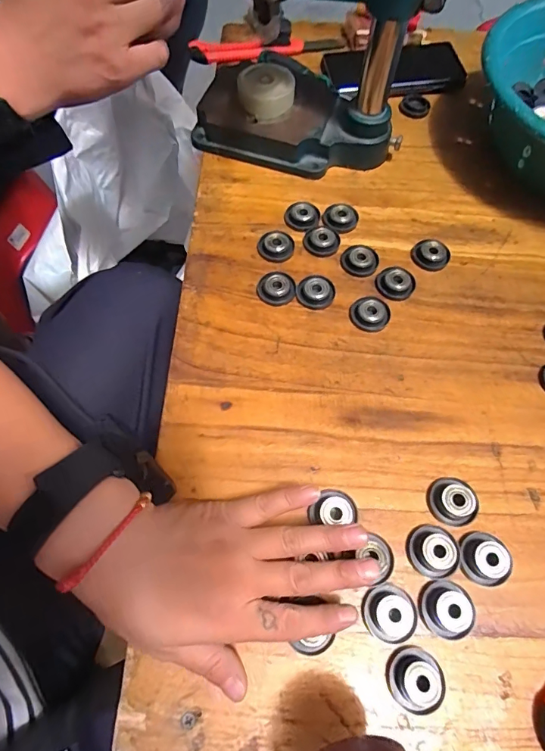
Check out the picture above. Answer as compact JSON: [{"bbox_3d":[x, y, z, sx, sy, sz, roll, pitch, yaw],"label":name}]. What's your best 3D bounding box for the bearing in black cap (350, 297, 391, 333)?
[{"bbox_3d":[0.083,-0.052,0.358,0.032,0.010,0.029,2,66,1],"label":"bearing in black cap"}]

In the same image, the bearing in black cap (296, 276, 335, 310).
[{"bbox_3d":[0.037,-0.071,0.365,0.032,0.012,0.026,-4,66,-2],"label":"bearing in black cap"}]

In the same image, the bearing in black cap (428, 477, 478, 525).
[{"bbox_3d":[0.125,0.087,0.296,0.028,0.014,0.032,-13,67,-6],"label":"bearing in black cap"}]

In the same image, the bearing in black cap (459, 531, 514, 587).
[{"bbox_3d":[0.141,0.121,0.281,0.030,0.014,0.032,10,67,4],"label":"bearing in black cap"}]

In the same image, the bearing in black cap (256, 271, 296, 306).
[{"bbox_3d":[0.003,-0.075,0.366,0.032,0.008,0.030,0,66,0],"label":"bearing in black cap"}]

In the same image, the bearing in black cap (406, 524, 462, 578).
[{"bbox_3d":[0.108,0.115,0.281,0.033,0.014,0.033,0,66,0],"label":"bearing in black cap"}]

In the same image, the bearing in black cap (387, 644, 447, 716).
[{"bbox_3d":[0.086,0.182,0.253,0.033,0.012,0.033,0,66,0],"label":"bearing in black cap"}]

